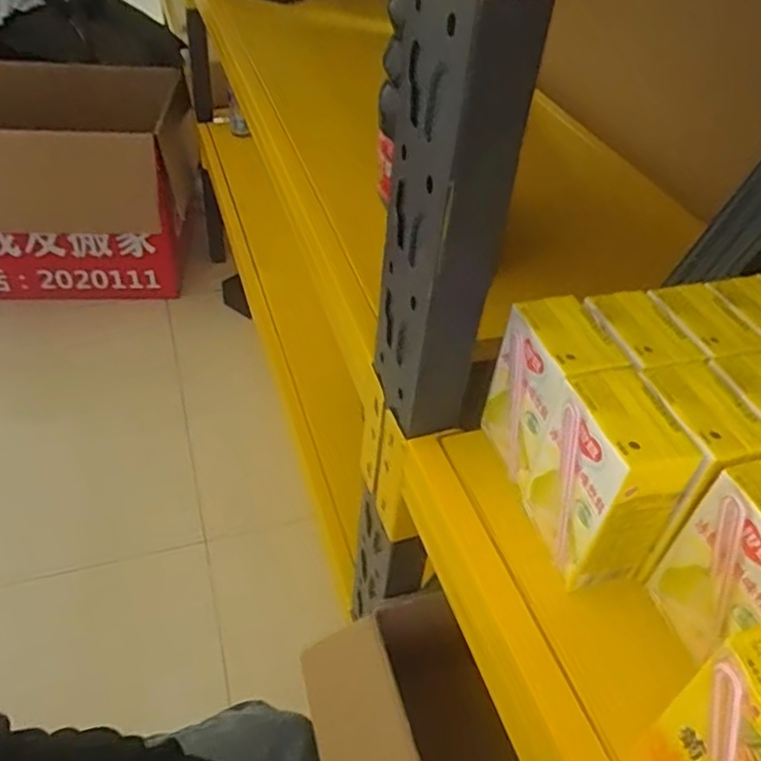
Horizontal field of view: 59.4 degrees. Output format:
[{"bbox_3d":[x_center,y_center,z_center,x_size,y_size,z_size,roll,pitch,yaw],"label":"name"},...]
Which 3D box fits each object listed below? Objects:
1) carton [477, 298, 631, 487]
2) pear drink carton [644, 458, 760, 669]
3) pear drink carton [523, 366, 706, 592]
[{"bbox_3d":[0.100,0.009,0.401,0.046,0.096,0.064,-11,46,-17],"label":"carton"},{"bbox_3d":[0.177,0.092,0.317,0.045,0.094,0.063,-11,46,-16],"label":"pear drink carton"},{"bbox_3d":[0.116,0.053,0.354,0.047,0.095,0.065,-9,45,-15],"label":"pear drink carton"}]

